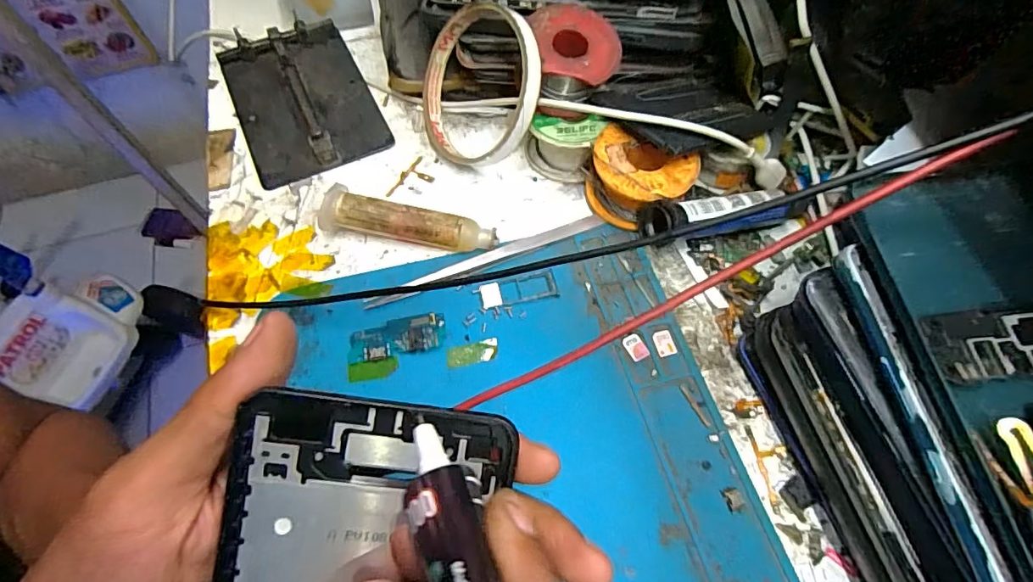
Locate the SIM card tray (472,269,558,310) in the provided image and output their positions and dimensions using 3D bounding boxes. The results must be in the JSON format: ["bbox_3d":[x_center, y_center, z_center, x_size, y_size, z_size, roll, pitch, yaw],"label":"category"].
[{"bbox_3d":[0.000,0.000,0.254,0.041,0.004,0.015,-11,62,-6],"label":"SIM card tray"}]

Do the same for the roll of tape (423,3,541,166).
[{"bbox_3d":[-0.022,-0.111,0.278,0.085,0.081,0.010,16,17,39],"label":"roll of tape"}]

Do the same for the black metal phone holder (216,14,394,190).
[{"bbox_3d":[-0.135,-0.123,0.317,0.079,0.014,0.123,-24,64,-12],"label":"black metal phone holder"}]

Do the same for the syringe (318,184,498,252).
[{"bbox_3d":[-0.055,-0.035,0.265,0.090,0.022,0.019,8,62,4],"label":"syringe"}]

